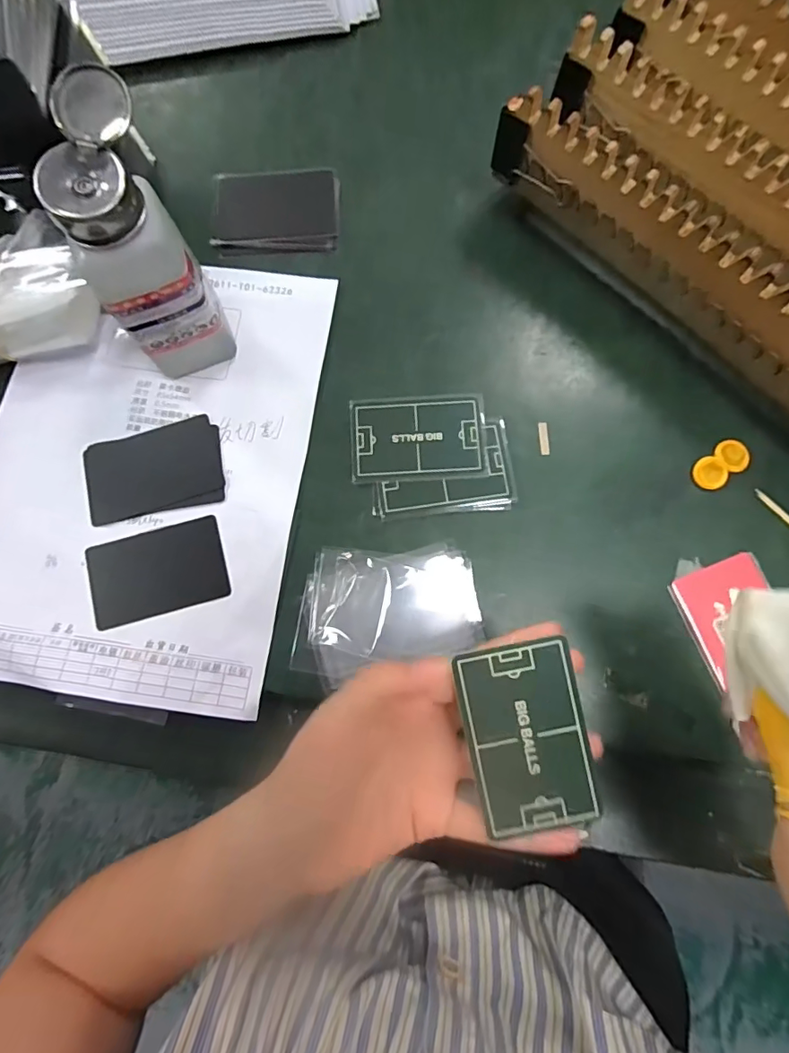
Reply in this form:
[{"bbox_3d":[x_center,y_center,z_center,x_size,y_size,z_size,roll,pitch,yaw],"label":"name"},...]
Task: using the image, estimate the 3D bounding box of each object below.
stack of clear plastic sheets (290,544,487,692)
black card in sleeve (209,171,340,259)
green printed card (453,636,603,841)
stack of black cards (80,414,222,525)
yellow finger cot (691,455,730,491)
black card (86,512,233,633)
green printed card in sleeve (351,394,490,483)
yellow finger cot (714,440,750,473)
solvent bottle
[{"bbox_3d":[-0.005,0.050,0.298,0.110,0.018,0.074,-2,79,1],"label":"stack of clear plastic sheets"},{"bbox_3d":[-0.086,-0.231,0.369,0.090,0.009,0.068,0,79,1],"label":"black card in sleeve"},{"bbox_3d":[0.060,0.095,0.225,0.052,0.004,0.081,-11,88,0],"label":"green printed card"},{"bbox_3d":[-0.158,-0.038,0.327,0.090,0.004,0.058,-11,79,-1],"label":"stack of black cards"},{"bbox_3d":[0.202,-0.034,0.319,0.020,0.004,0.020,-1,87,14],"label":"yellow finger cot"},{"bbox_3d":[-0.149,0.029,0.315,0.083,0.004,0.053,-15,79,-2],"label":"black card"},{"bbox_3d":[0.016,-0.059,0.325,0.087,0.004,0.056,-4,79,0],"label":"green printed card in sleeve"},{"bbox_3d":[0.217,-0.045,0.320,0.019,0.005,0.021,-23,79,-4],"label":"yellow finger cot"},{"bbox_3d":[-0.140,-0.148,0.281,0.058,0.136,0.070,-16,79,-2],"label":"solvent bottle"}]

